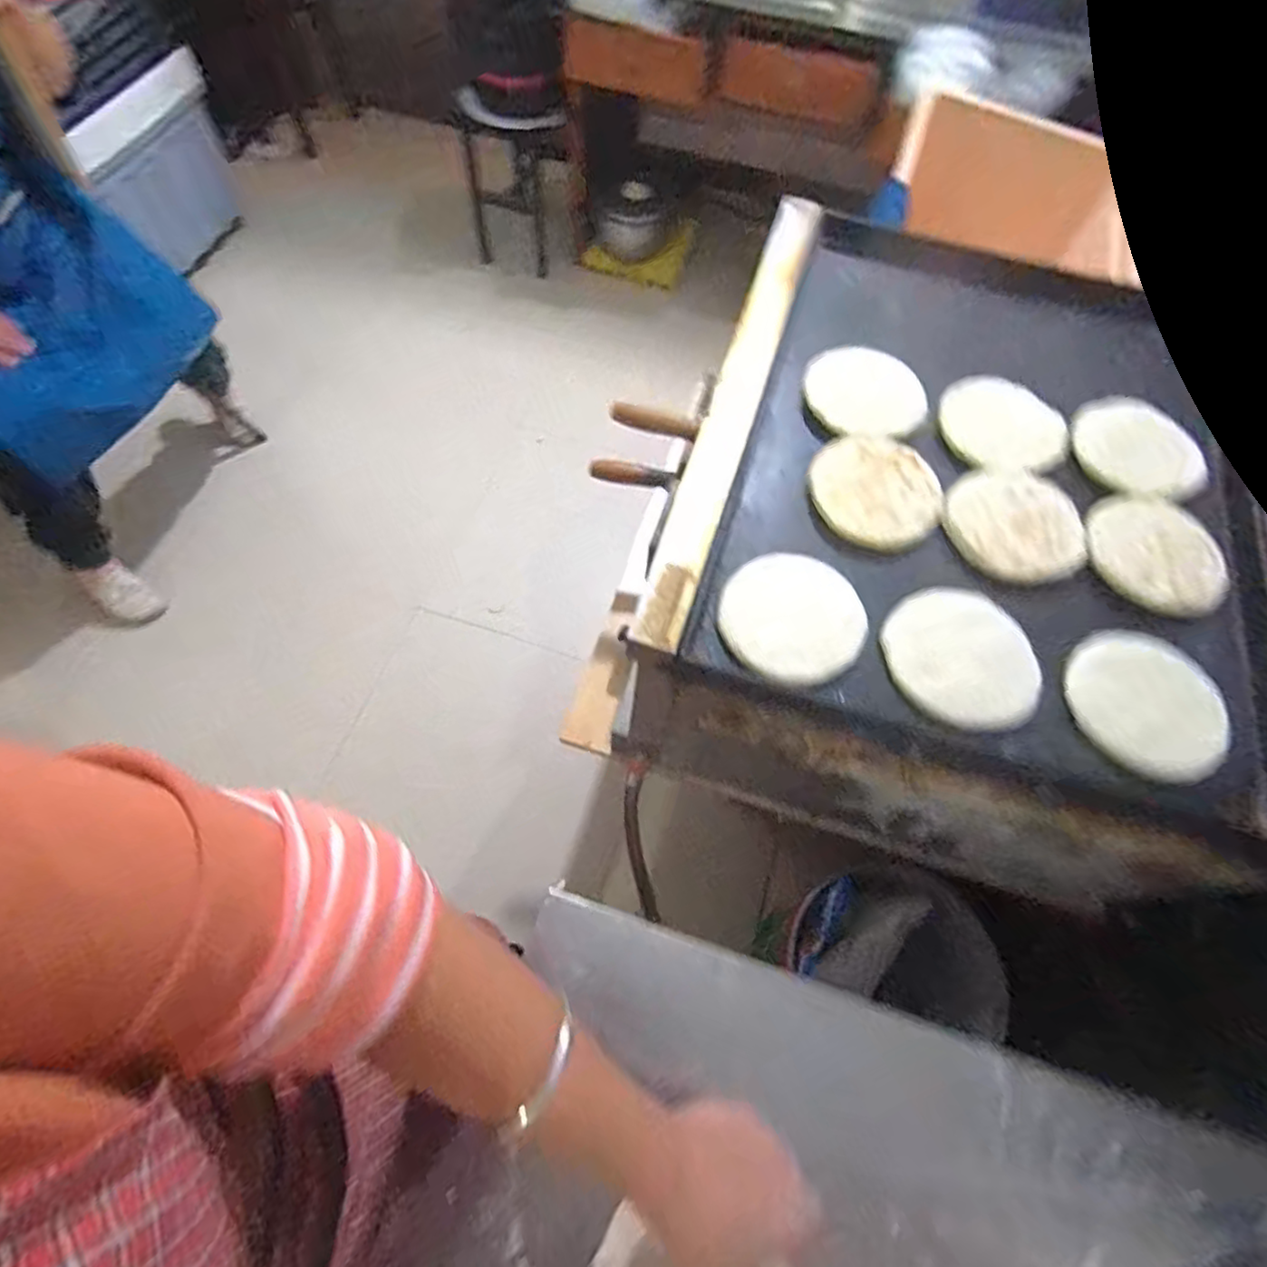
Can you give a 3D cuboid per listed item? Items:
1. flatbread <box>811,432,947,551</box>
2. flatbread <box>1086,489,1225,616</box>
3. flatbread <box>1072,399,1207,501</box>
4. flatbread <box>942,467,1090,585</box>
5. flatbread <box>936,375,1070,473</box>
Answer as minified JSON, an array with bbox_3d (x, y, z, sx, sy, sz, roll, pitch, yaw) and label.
[{"bbox_3d":[0.239,-0.141,0.634,0.125,0.018,0.124,1,64,-1],"label":"flatbread"},{"bbox_3d":[0.493,-0.085,0.609,0.115,0.015,0.134,29,67,12],"label":"flatbread"},{"bbox_3d":[0.527,-0.194,0.668,0.121,0.013,0.121,22,65,9],"label":"flatbread"},{"bbox_3d":[0.368,-0.106,0.622,0.127,0.010,0.117,1,64,-1],"label":"flatbread"},{"bbox_3d":[0.384,-0.216,0.670,0.125,0.018,0.124,1,64,-1],"label":"flatbread"}]

